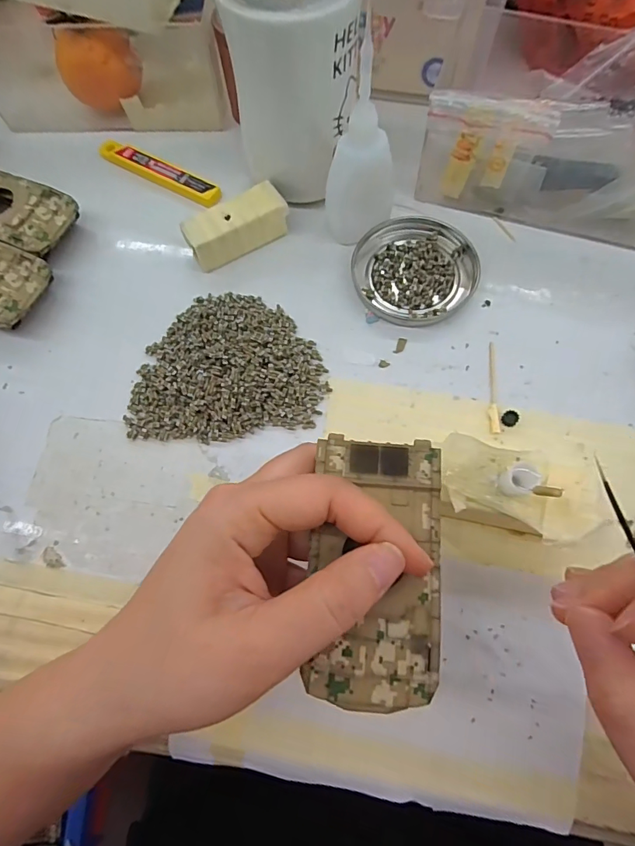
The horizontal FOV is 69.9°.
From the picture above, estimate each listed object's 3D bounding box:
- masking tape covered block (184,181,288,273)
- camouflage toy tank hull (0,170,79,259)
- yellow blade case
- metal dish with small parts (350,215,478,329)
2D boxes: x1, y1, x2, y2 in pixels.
[{"bbox_3d":[-0.053,-0.130,0.300,0.066,0.023,0.026,-26,71,-7],"label":"masking tape covered block"},{"bbox_3d":[-0.219,-0.145,0.314,0.106,0.024,0.052,20,73,9],"label":"camouflage toy tank hull"},{"bbox_3d":[-0.115,-0.182,0.332,0.106,0.007,0.019,29,74,12],"label":"yellow blade case"},{"bbox_3d":[0.063,-0.100,0.295,0.078,0.010,0.076,-1,70,2],"label":"metal dish with small parts"}]

